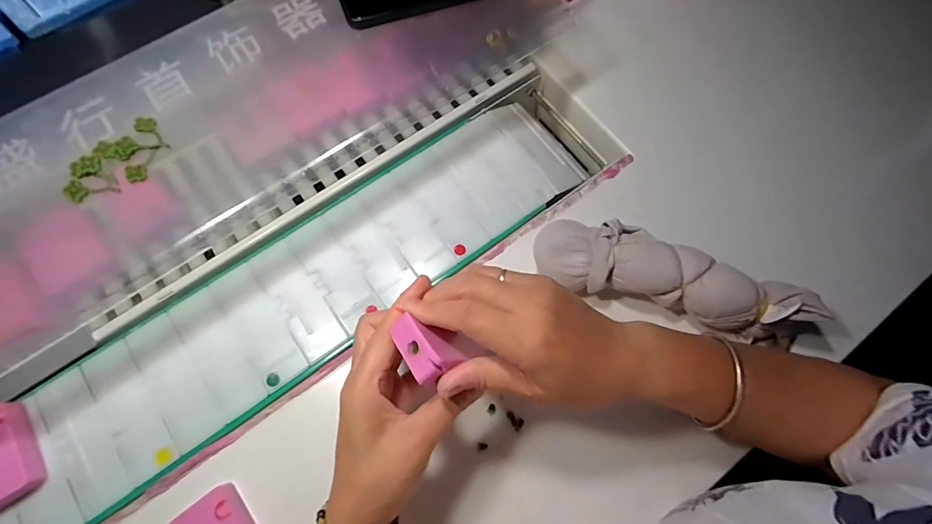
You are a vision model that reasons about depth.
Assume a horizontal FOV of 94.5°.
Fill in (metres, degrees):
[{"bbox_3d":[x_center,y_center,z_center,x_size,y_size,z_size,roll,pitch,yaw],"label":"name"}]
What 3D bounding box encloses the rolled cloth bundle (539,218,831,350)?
[{"bbox_3d":[0.170,0.014,0.363,0.221,0.047,0.061,15,72,4],"label":"rolled cloth bundle"}]

